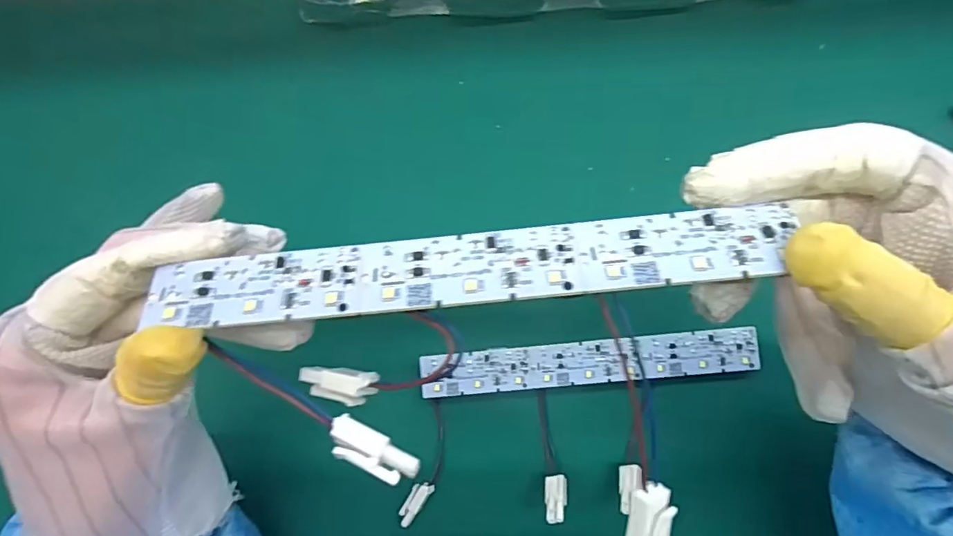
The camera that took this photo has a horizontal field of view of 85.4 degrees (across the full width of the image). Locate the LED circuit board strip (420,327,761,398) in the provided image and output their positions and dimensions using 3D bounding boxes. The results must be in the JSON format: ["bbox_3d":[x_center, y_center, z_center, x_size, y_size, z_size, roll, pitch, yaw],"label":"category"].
[{"bbox_3d":[0.064,0.056,0.302,0.189,0.010,0.025,-5,84,3],"label":"LED circuit board strip"}]

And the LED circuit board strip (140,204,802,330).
[{"bbox_3d":[-0.003,0.000,0.150,0.179,0.004,0.024,-6,60,1],"label":"LED circuit board strip"}]

